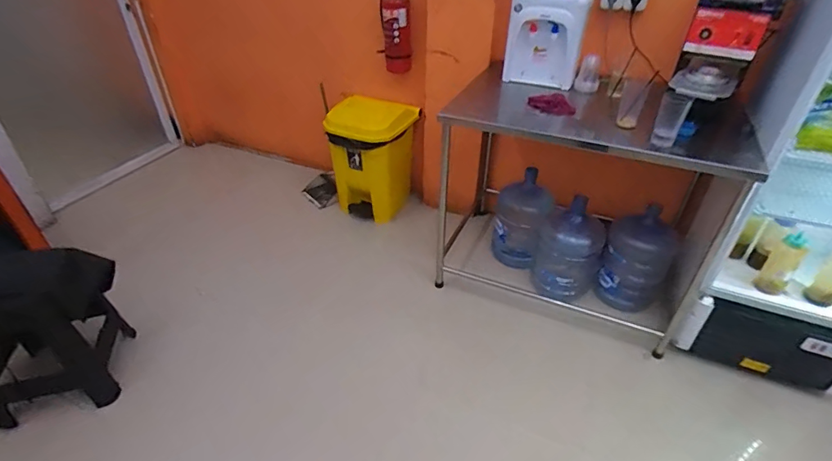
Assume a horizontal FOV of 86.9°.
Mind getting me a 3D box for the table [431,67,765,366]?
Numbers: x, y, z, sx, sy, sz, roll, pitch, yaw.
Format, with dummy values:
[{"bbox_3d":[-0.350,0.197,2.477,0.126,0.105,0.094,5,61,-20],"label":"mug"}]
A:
[{"bbox_3d":[0.596,-0.107,1.844,1.045,0.853,0.626,12,39,15],"label":"table"}]

